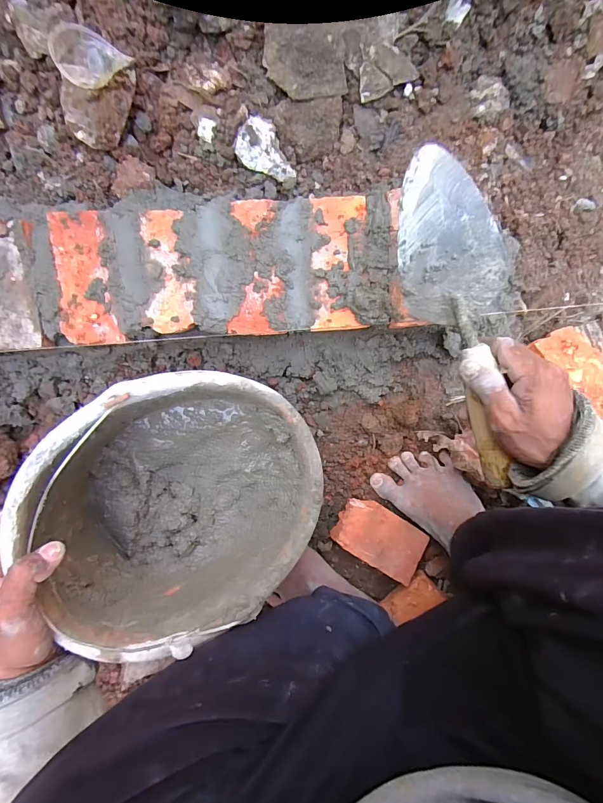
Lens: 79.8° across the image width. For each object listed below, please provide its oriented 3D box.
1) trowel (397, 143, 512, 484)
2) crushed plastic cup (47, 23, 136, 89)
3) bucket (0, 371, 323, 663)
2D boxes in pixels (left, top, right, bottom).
[{"bbox_3d":[0.154,-0.076,0.338,0.090,0.049,0.302,-14,95,2],"label":"trowel"},{"bbox_3d":[-0.250,-0.399,0.417,0.075,0.033,0.068,32,100,-7],"label":"crushed plastic cup"},{"bbox_3d":[-0.128,0.100,0.402,0.275,0.174,0.248,-16,93,-23],"label":"bucket"}]

